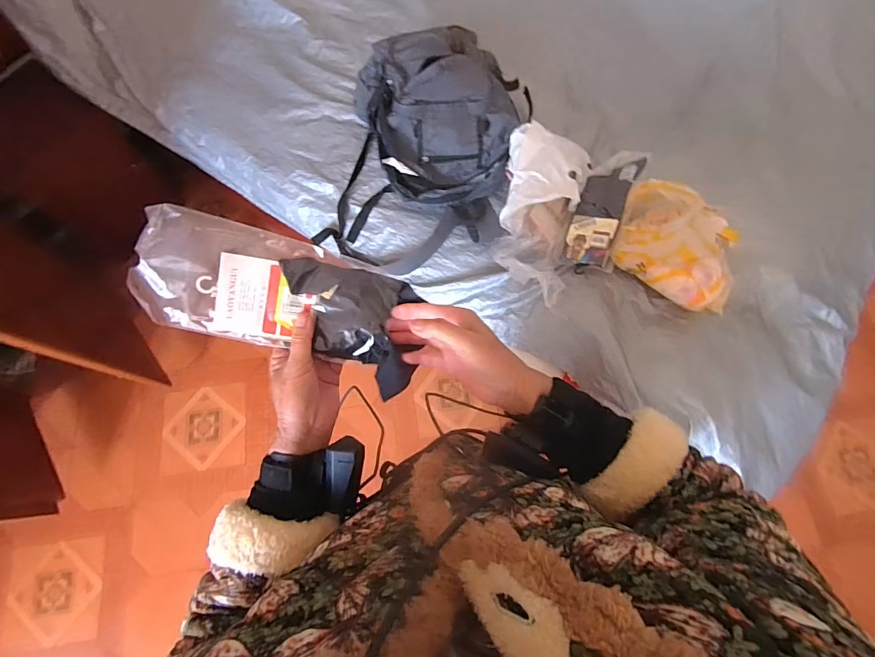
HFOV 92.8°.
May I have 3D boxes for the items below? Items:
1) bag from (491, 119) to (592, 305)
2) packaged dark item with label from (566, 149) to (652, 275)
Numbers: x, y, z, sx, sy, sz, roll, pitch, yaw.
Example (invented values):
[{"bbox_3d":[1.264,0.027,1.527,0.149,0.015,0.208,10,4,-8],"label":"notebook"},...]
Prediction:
[{"bbox_3d":[0.195,-0.233,0.792,0.160,0.095,0.342,14,72,5],"label":"bag"},{"bbox_3d":[0.309,-0.222,0.773,0.094,0.027,0.256,17,80,35],"label":"packaged dark item with label"}]

